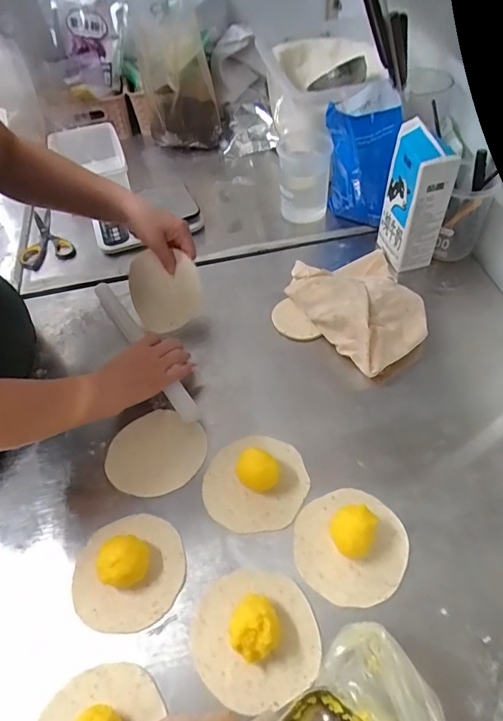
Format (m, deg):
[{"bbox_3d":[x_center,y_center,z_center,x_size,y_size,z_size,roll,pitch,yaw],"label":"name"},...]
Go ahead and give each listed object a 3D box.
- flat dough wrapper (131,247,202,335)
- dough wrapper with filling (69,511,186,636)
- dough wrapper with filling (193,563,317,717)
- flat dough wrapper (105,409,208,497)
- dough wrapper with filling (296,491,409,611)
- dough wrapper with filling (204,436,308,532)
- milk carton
[{"bbox_3d":[-0.137,-0.107,0.744,0.107,0.142,0.015,-9,47,-6],"label":"flat dough wrapper"},{"bbox_3d":[-0.141,0.228,0.507,0.123,0.053,0.118,-3,52,3],"label":"dough wrapper with filling"},{"bbox_3d":[0.002,0.270,0.459,0.123,0.045,0.122,-3,52,3],"label":"dough wrapper with filling"},{"bbox_3d":[-0.126,0.123,0.610,0.119,0.010,0.119,-3,52,3],"label":"flat dough wrapper"},{"bbox_3d":[0.110,0.198,0.507,0.122,0.050,0.119,-3,52,3],"label":"dough wrapper with filling"},{"bbox_3d":[0.004,0.139,0.560,0.121,0.048,0.126,-3,52,3],"label":"dough wrapper with filling"},{"bbox_3d":[0.261,-0.250,0.737,0.073,0.214,0.094,-11,52,-3],"label":"milk carton"}]

